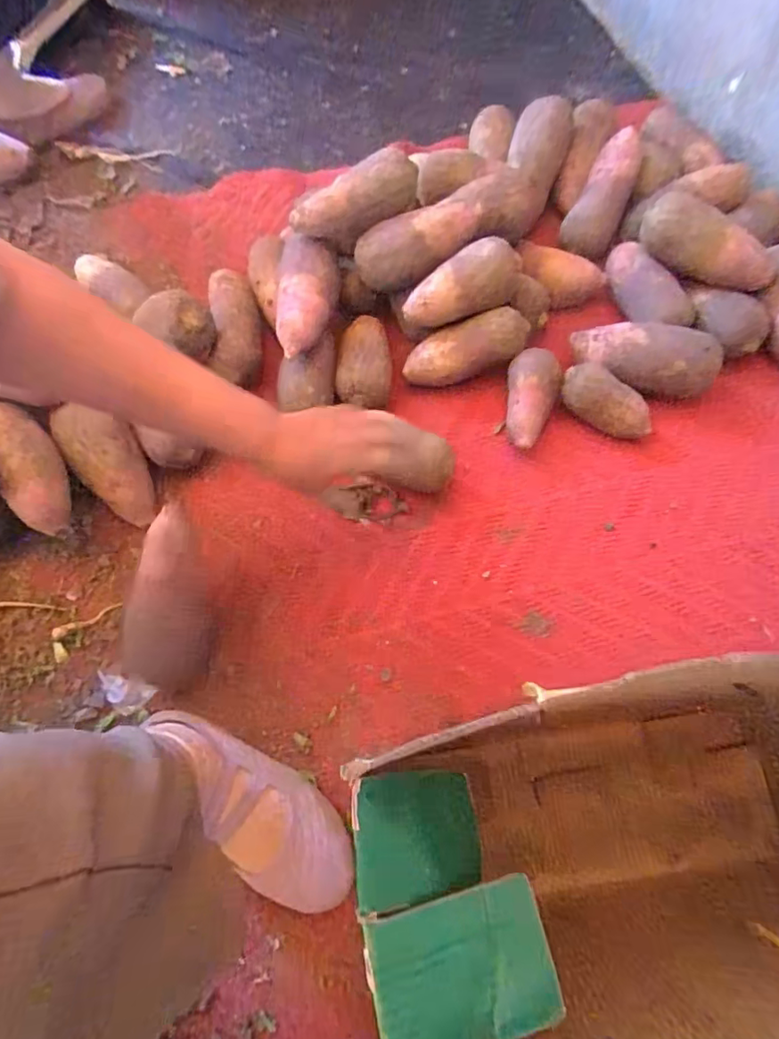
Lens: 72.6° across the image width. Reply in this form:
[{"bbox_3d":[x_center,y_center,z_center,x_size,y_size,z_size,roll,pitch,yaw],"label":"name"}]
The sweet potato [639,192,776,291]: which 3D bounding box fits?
[{"bbox_3d":[0.388,-0.335,0.654,0.167,0.058,0.069,38,75,16],"label":"sweet potato"}]

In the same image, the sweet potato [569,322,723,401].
[{"bbox_3d":[0.306,-0.193,0.648,0.164,0.076,0.073,10,69,7],"label":"sweet potato"}]

